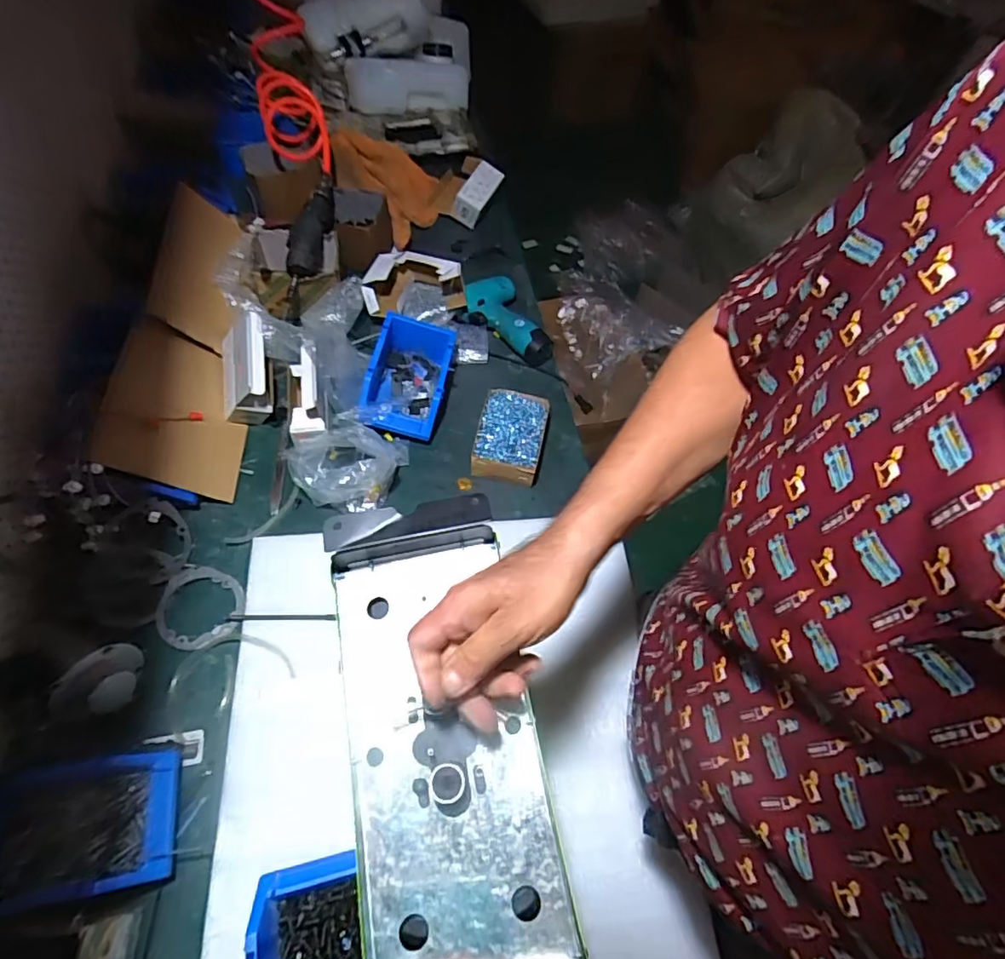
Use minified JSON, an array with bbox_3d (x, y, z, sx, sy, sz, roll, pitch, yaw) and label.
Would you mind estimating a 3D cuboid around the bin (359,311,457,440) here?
[{"bbox_3d":[-0.147,-0.149,0.855,0.117,0.098,0.198,11,56,-7],"label":"bin"}]

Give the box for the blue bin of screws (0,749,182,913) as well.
[{"bbox_3d":[-0.430,0.345,0.539,0.195,0.062,0.121,-7,60,-9],"label":"blue bin of screws"}]

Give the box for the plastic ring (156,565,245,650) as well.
[{"bbox_3d":[-0.385,0.164,0.702,0.106,0.011,0.103,2,59,-3],"label":"plastic ring"}]

